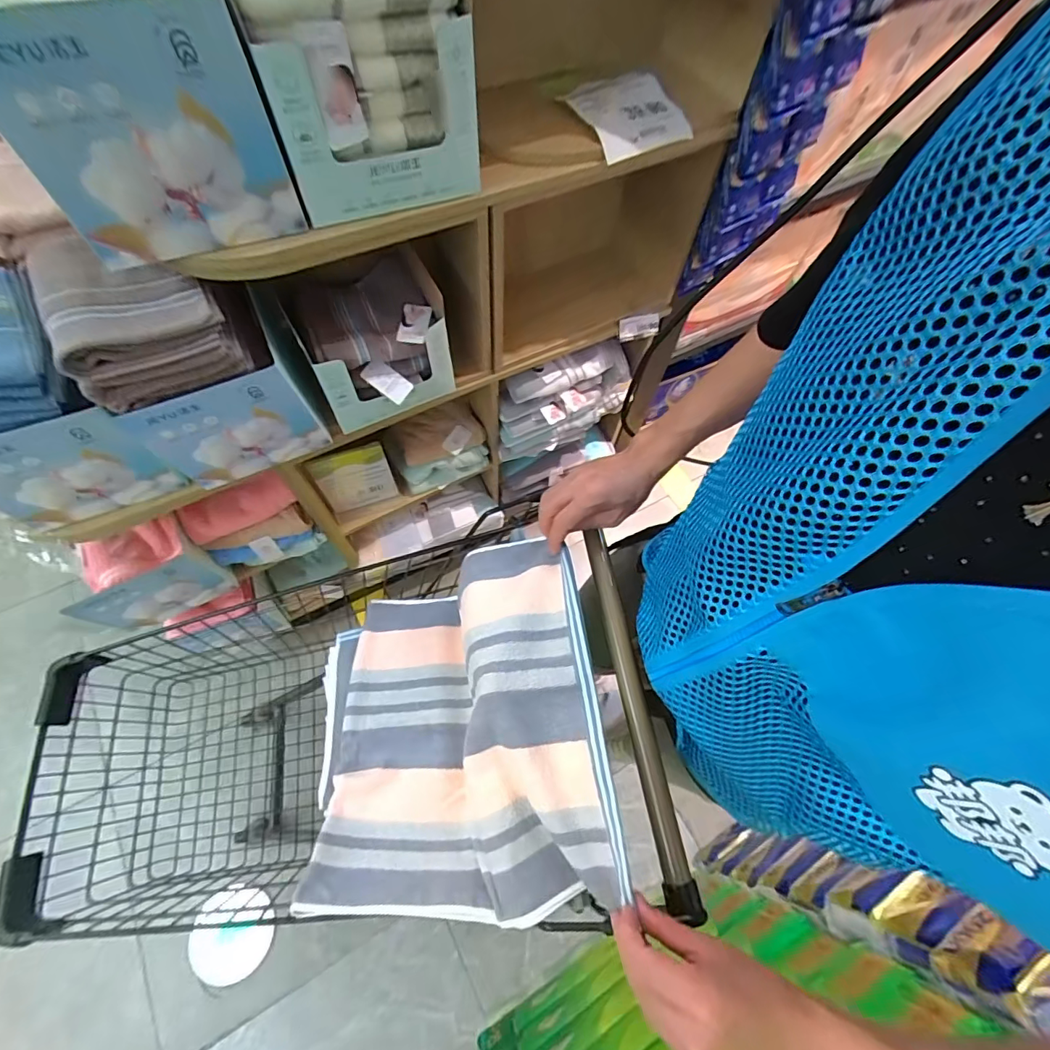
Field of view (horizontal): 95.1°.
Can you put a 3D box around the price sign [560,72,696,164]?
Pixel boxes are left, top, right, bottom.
[{"bbox_3d":[0.133,-0.558,0.649,0.153,0.031,0.138,-27,68,-11],"label":"price sign"}]

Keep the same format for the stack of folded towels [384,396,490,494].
[{"bbox_3d":[-0.194,-0.177,1.094,0.208,0.138,0.107,-21,67,-9],"label":"stack of folded towels"}]

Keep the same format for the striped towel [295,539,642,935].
[{"bbox_3d":[-0.080,0.224,0.566,0.346,0.109,0.369,-27,55,31],"label":"striped towel"}]

